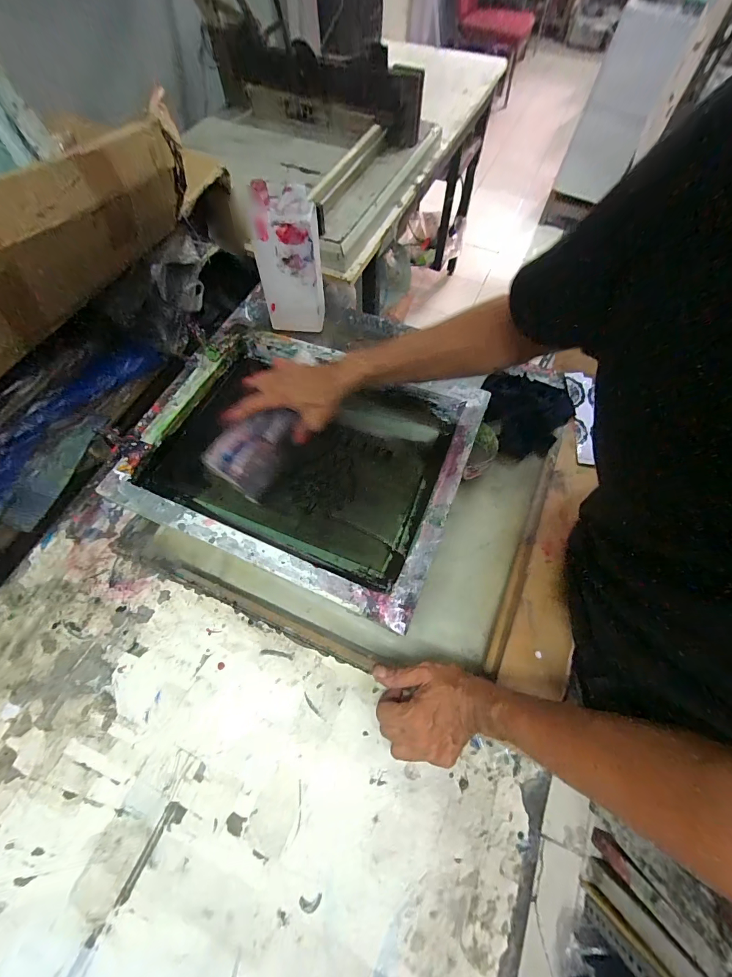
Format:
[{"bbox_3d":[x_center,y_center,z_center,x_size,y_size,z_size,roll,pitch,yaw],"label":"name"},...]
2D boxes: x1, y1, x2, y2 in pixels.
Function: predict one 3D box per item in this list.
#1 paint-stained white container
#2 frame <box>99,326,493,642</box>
[{"bbox_3d":[-0.120,-0.355,0.594,0.100,0.208,0.042,3,64,0],"label":"paint-stained white container"},{"bbox_3d":[-0.096,-0.058,0.536,0.464,0.066,0.369,21,66,12],"label":"frame"}]

